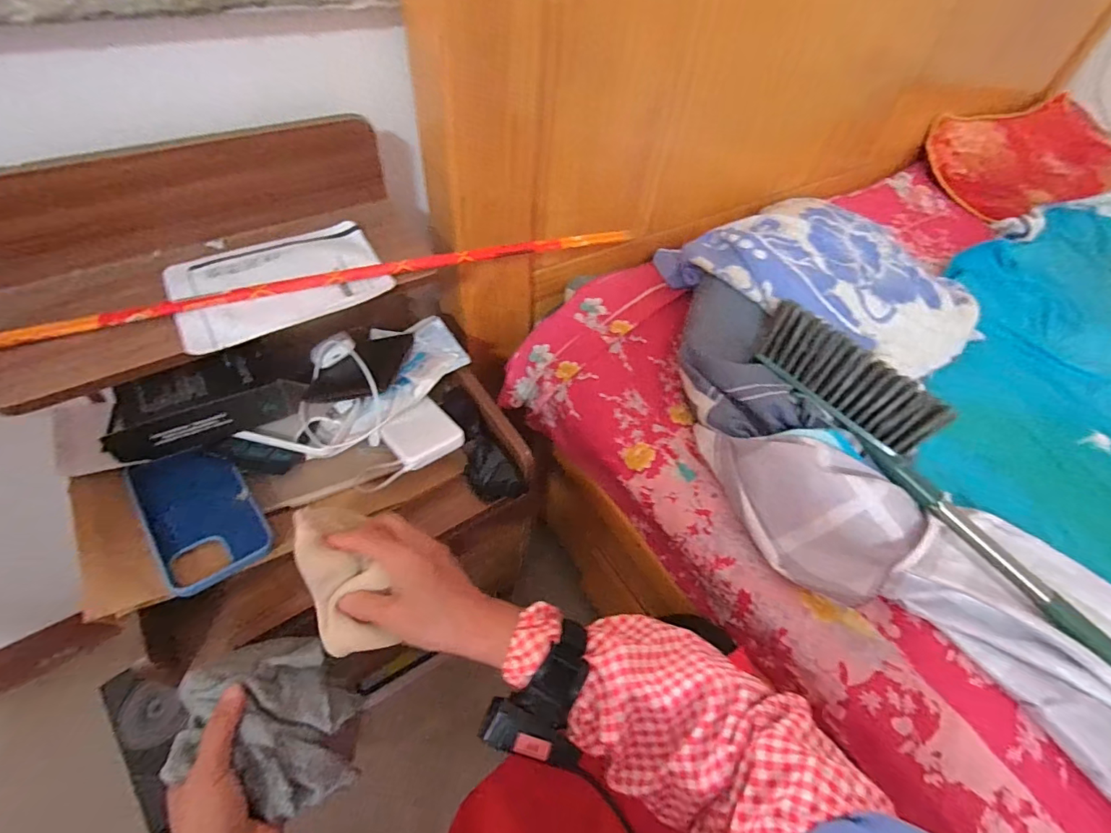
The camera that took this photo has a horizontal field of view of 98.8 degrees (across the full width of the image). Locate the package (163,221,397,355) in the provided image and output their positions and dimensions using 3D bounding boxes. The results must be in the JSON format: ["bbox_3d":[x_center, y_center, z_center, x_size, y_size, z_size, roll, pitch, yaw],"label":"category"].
[{"bbox_3d":[-0.247,-0.124,0.431,0.172,0.014,0.116,-27,59,-24],"label":"package"}]

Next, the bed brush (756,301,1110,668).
[{"bbox_3d":[0.395,0.065,0.491,0.071,0.064,0.470,-31,76,-26],"label":"bed brush"}]

